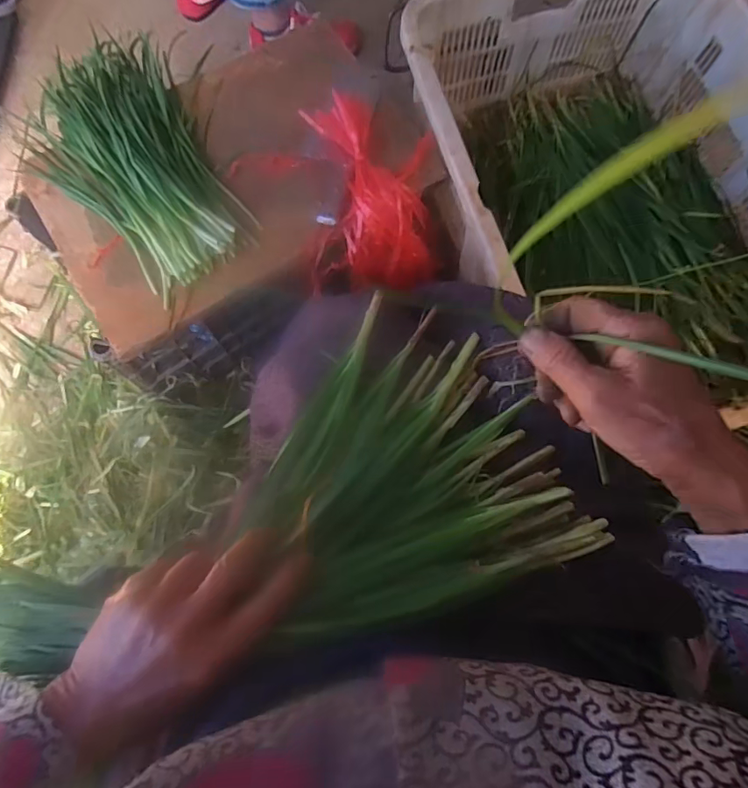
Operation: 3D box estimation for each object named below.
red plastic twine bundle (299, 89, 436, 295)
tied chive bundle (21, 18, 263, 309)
[{"bbox_3d":[-0.005,-0.278,0.719,0.179,0.130,0.233,-4,74,-1],"label":"red plastic twine bundle"},{"bbox_3d":[-0.347,-0.331,0.693,0.226,0.065,0.424,-27,76,-7],"label":"tied chive bundle"}]

